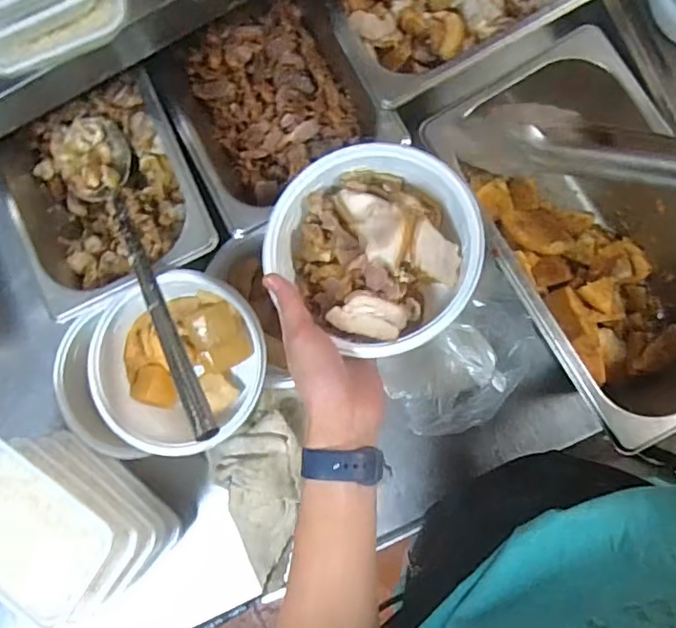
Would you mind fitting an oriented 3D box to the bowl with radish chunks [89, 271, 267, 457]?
[{"bbox_3d":[-0.150,0.051,0.563,0.168,0.064,0.165,-1,85,7],"label":"bowl with radish chunks"}]

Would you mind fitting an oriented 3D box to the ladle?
[{"bbox_3d":[-0.180,-0.047,0.516,0.079,0.054,0.376,-35,60,3],"label":"ladle"}]

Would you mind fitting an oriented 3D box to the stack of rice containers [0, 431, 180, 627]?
[{"bbox_3d":[-0.275,0.209,0.580,0.190,0.137,0.119,32,89,9],"label":"stack of rice containers"}]

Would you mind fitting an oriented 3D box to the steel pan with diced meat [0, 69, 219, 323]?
[{"bbox_3d":[-0.225,-0.118,0.573,0.178,0.087,0.213,-25,82,4],"label":"steel pan with diced meat"}]

